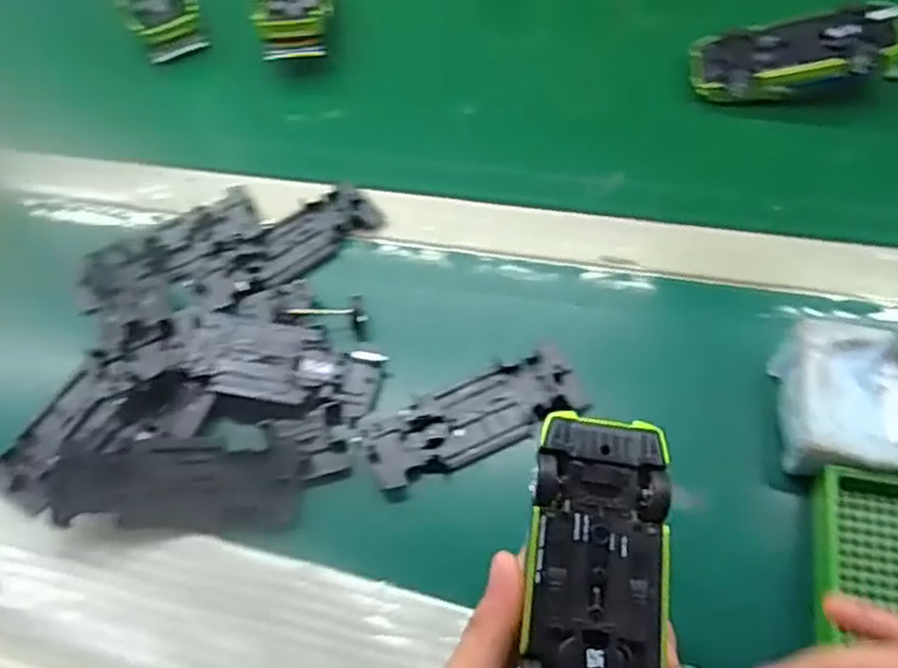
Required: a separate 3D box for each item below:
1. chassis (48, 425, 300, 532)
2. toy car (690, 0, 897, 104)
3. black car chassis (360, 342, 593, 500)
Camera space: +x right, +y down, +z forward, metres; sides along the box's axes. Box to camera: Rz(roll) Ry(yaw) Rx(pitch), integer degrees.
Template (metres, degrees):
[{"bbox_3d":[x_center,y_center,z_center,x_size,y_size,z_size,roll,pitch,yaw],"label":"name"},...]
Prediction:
[{"bbox_3d":[-0.146,0.080,0.405,0.128,0.015,0.051,-6,59,1],"label":"chassis"},{"bbox_3d":[0.243,-0.193,0.535,0.135,0.033,0.062,-5,58,19],"label":"toy car"},{"bbox_3d":[0.015,0.047,0.426,0.125,0.015,0.045,-21,60,-8],"label":"black car chassis"}]

